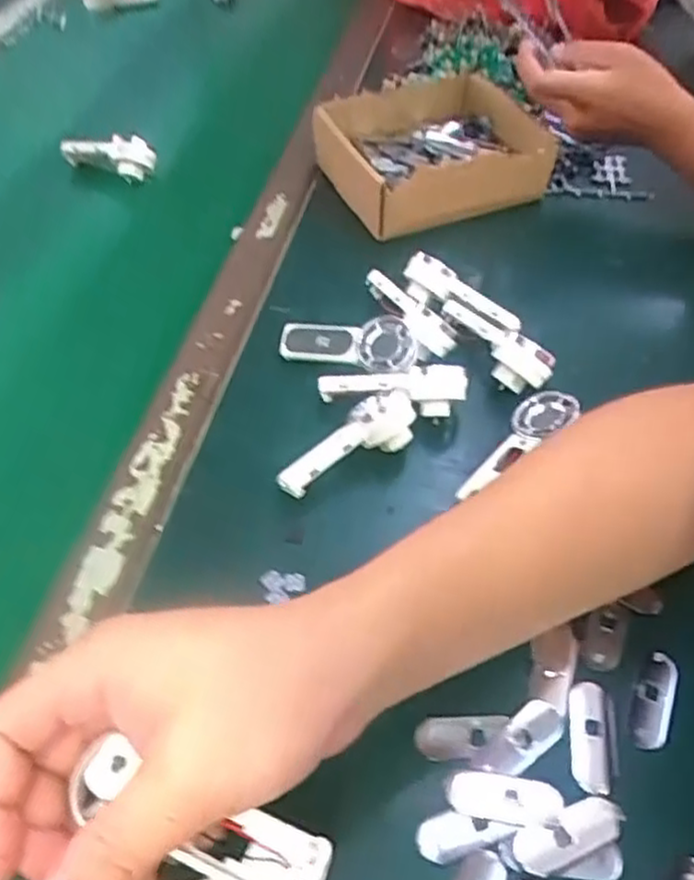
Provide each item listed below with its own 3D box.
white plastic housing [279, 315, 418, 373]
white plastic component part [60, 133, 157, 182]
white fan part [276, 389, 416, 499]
[{"bbox_3d":[-0.001,-0.067,0.481,0.092,0.024,0.029,10,51,9],"label":"white plastic housing"},{"bbox_3d":[-0.220,-0.261,0.652,0.094,0.036,0.025,17,52,15],"label":"white plastic component part"},{"bbox_3d":[-0.001,0.001,0.443,0.093,0.033,0.037,-24,54,-18],"label":"white fan part"}]

